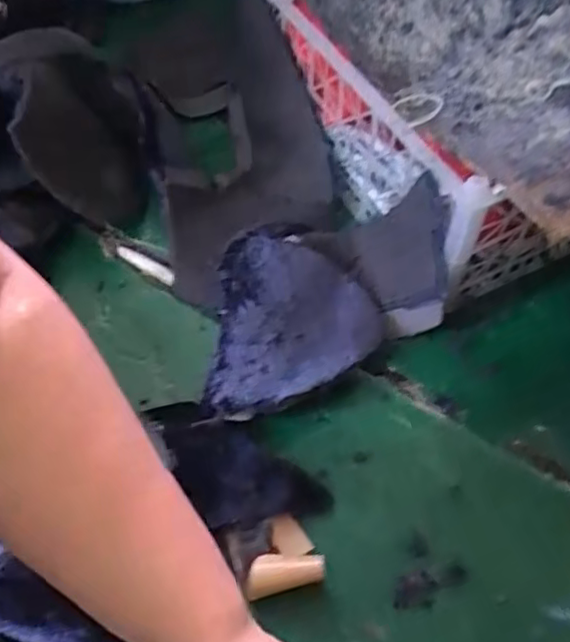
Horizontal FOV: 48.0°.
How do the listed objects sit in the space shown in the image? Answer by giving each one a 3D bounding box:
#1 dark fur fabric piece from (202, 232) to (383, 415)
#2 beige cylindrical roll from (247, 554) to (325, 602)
[{"bbox_3d":[0.011,0.004,0.621,0.155,0.041,0.181,0,57,4],"label":"dark fur fabric piece"},{"bbox_3d":[0.000,0.198,0.505,0.061,0.025,0.029,-13,57,-5],"label":"beige cylindrical roll"}]

